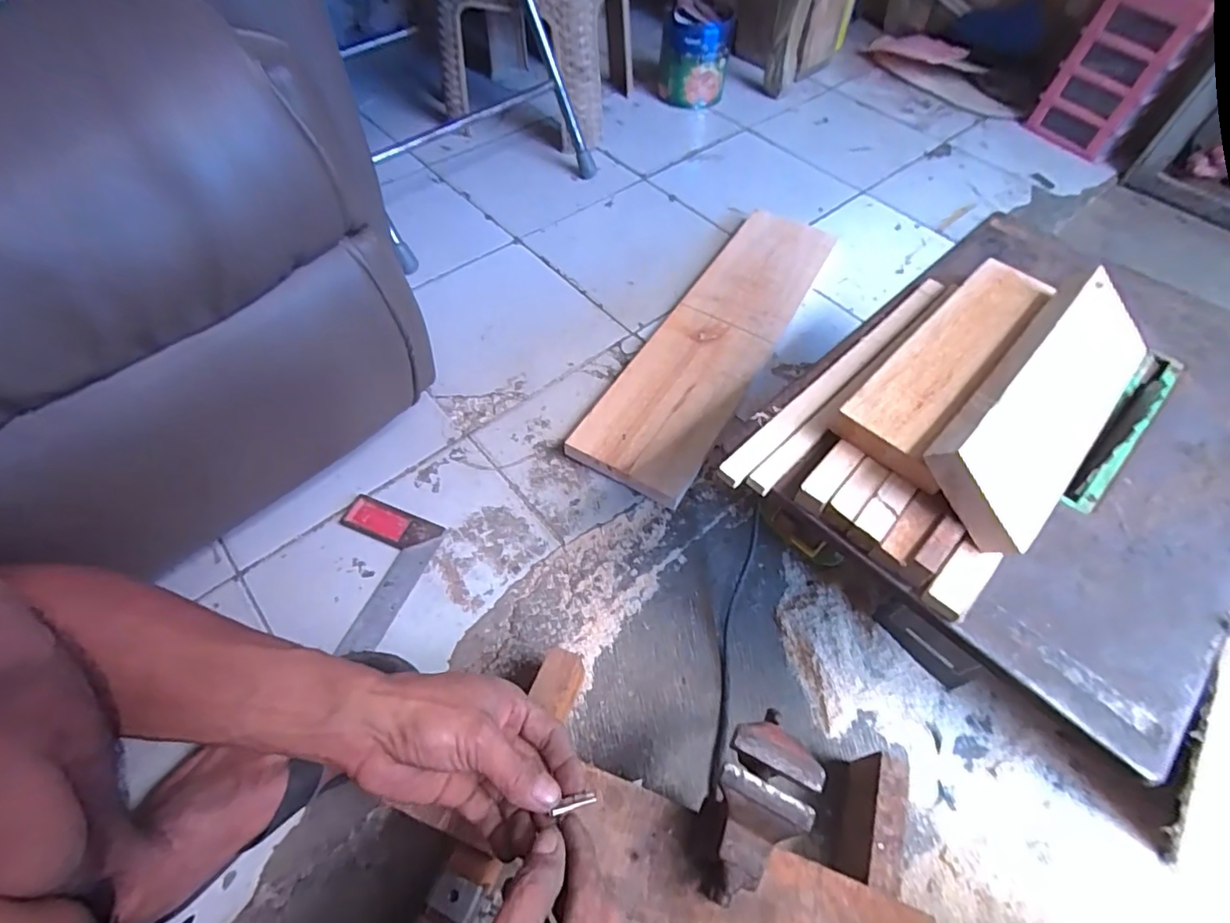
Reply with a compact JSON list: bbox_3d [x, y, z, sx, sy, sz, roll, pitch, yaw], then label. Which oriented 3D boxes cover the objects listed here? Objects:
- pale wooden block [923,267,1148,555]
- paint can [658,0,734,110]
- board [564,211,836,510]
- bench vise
[{"bbox_3d":[0.317,-0.044,0.400,0.240,0.026,0.087,-39,94,-22],"label":"pale wooden block"},{"bbox_3d":[0.172,-0.881,1.171,0.143,0.162,0.167,6,58,2],"label":"paint can"},{"bbox_3d":[0.153,-0.190,0.807,0.157,0.036,0.582,28,61,15],"label":"board"},{"bbox_3d":[0.094,0.241,0.379,0.058,0.076,0.111,22,60,12],"label":"bench vise"}]

